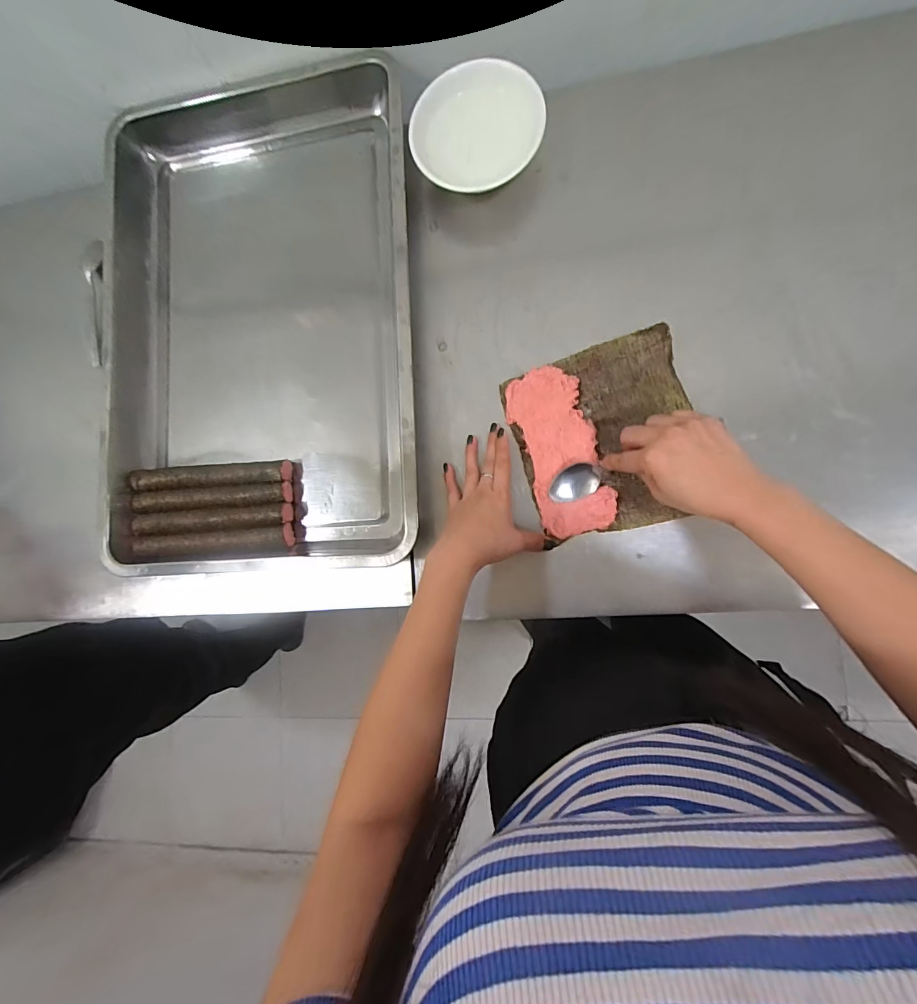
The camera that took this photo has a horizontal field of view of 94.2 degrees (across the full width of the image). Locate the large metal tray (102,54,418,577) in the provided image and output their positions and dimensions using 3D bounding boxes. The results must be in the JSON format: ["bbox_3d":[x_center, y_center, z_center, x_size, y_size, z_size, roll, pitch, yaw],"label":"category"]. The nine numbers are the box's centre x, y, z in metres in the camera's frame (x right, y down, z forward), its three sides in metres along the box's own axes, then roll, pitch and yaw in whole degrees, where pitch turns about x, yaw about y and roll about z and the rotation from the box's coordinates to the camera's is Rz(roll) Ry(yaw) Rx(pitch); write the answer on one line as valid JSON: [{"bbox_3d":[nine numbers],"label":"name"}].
[{"bbox_3d":[-0.247,-0.234,0.513,0.394,0.048,0.627,-3,86,9],"label":"large metal tray"}]

